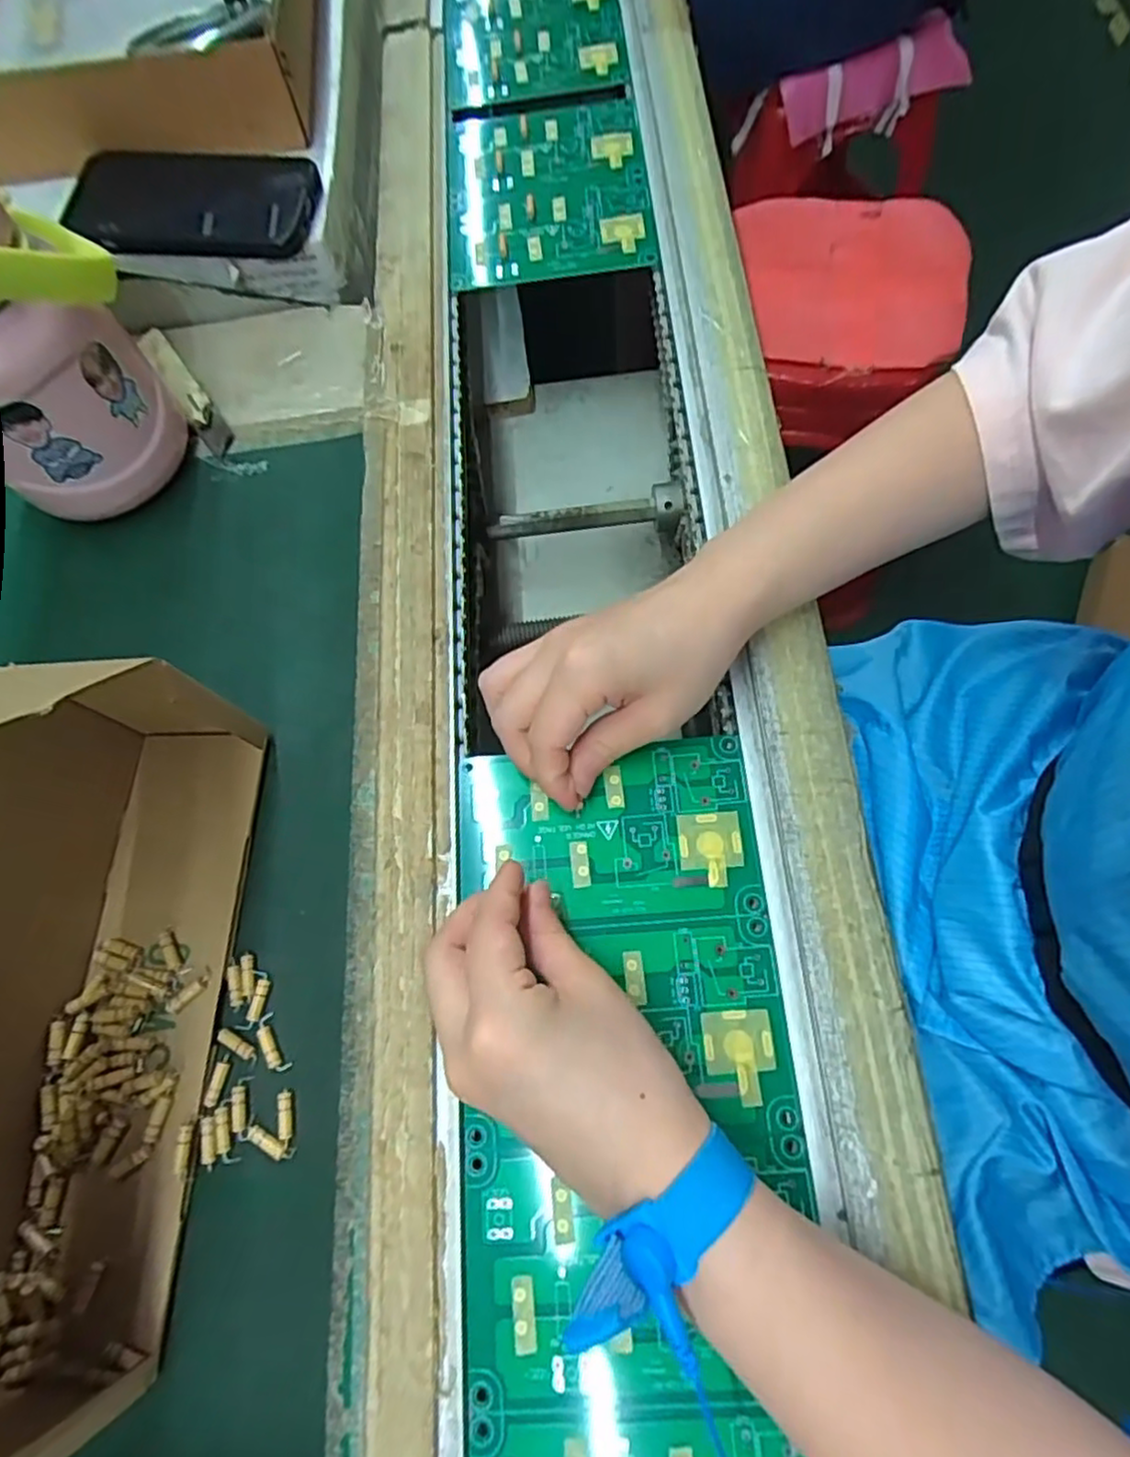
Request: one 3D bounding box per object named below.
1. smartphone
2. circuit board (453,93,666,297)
[{"bbox_3d":[-0.221,-0.318,0.416,0.139,0.011,0.071,2,83,0],"label":"smartphone"},{"bbox_3d":[-0.013,-0.368,0.475,0.132,0.017,0.160,-4,70,1],"label":"circuit board"}]

